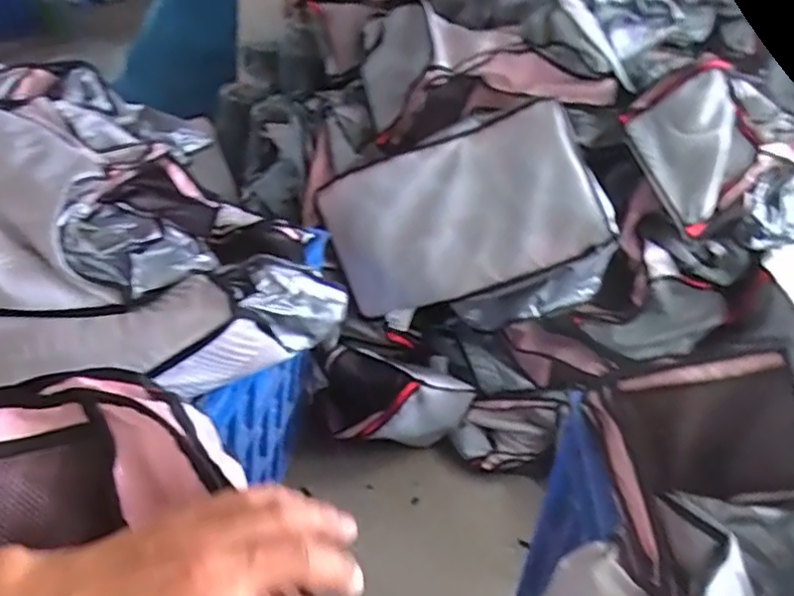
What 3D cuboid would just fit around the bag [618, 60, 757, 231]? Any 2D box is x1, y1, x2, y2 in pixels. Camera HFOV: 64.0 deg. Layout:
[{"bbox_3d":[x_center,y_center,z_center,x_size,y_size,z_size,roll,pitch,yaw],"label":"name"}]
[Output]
[{"bbox_3d":[0.672,-0.342,1.420,0.324,0.244,0.079,62,10,12],"label":"bag"}]

